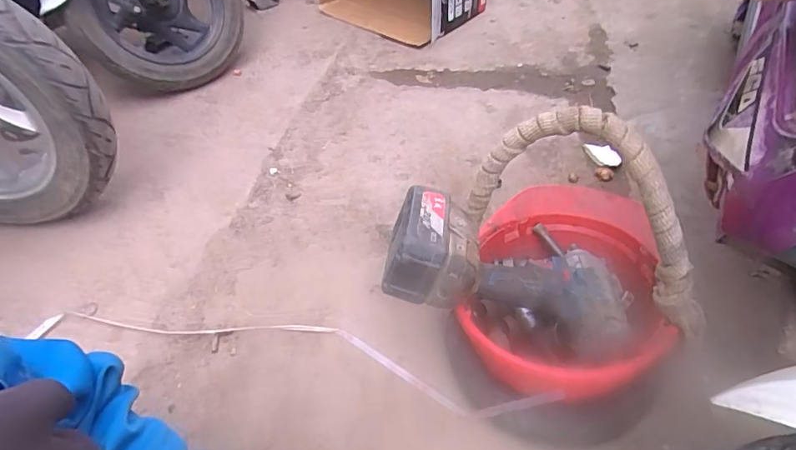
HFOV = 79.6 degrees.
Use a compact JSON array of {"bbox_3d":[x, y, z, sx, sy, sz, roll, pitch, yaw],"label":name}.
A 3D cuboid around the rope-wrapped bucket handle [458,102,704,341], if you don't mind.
[{"bbox_3d":[0.174,-0.010,0.425,0.226,0.177,0.034,22,52,26],"label":"rope-wrapped bucket handle"}]

